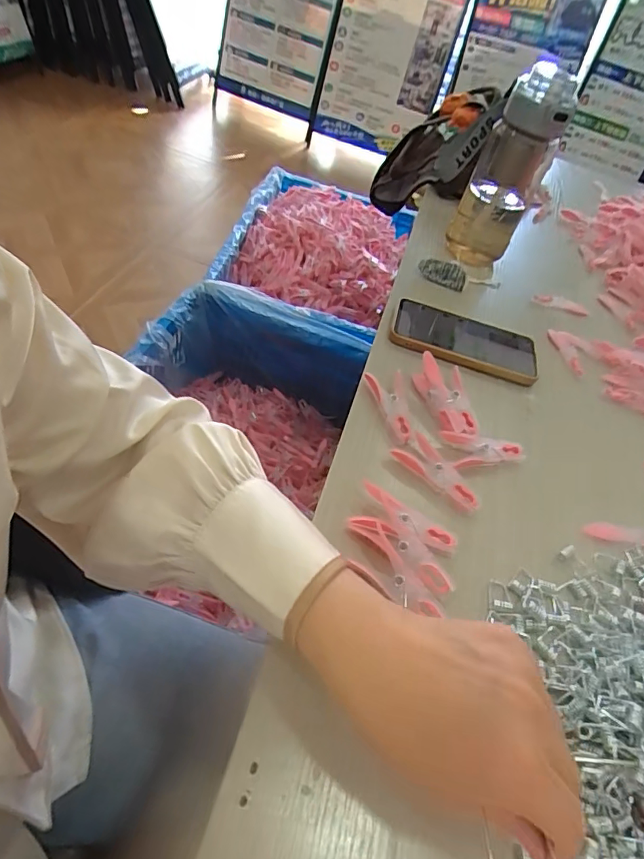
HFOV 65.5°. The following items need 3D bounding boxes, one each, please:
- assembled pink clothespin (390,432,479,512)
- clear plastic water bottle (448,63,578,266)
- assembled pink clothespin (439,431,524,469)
[{"bbox_3d":[0.092,0.036,0.401,0.031,0.011,0.075,-25,61,-32],"label":"assembled pink clothespin"},{"bbox_3d":[0.231,-0.317,0.618,0.080,0.204,0.089,27,48,9],"label":"clear plastic water bottle"},{"bbox_3d":[0.140,0.017,0.431,0.072,0.016,0.033,-2,51,-17],"label":"assembled pink clothespin"}]

